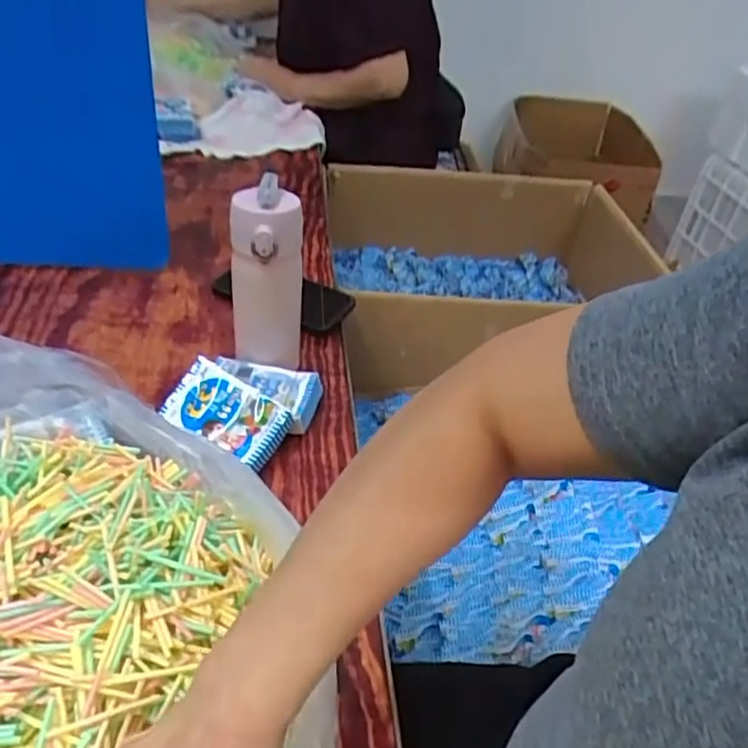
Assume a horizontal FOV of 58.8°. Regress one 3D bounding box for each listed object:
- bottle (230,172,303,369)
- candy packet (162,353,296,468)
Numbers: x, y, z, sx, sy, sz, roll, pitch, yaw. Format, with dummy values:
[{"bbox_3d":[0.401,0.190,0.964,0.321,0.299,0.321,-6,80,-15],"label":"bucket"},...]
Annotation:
[{"bbox_3d":[-0.107,-0.083,0.663,0.066,0.207,0.066,0,41,-9],"label":"bottle"},{"bbox_3d":[-0.133,0.034,0.606,0.112,0.019,0.066,24,67,17],"label":"candy packet"}]

